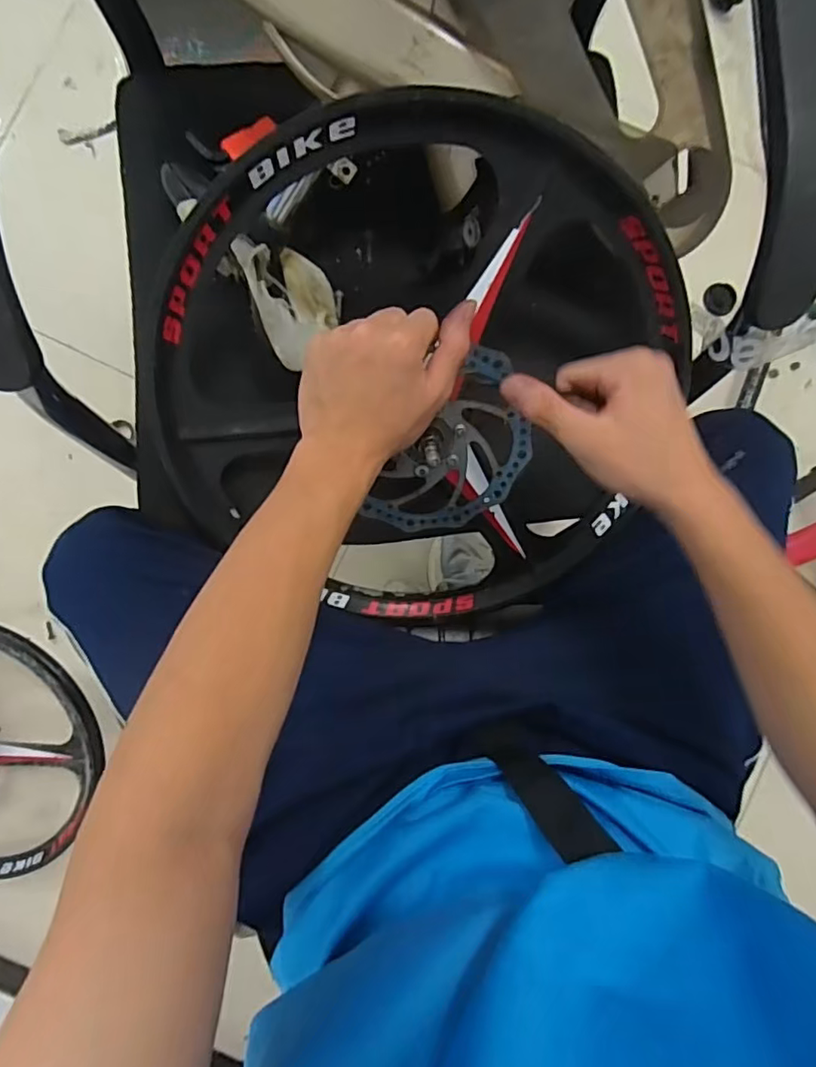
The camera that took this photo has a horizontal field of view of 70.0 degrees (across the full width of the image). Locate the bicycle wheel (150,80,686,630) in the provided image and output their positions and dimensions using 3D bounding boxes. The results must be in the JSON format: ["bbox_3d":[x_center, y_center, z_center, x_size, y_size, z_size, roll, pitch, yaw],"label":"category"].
[{"bbox_3d":[0.007,-0.089,0.449,0.384,0.067,0.400,-2,122,-3],"label":"bicycle wheel"}]

